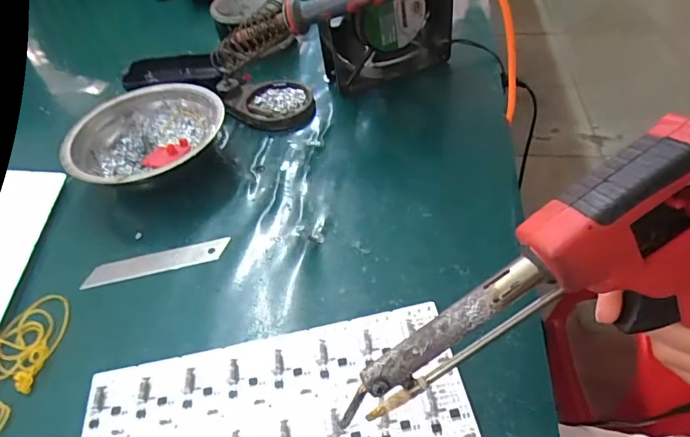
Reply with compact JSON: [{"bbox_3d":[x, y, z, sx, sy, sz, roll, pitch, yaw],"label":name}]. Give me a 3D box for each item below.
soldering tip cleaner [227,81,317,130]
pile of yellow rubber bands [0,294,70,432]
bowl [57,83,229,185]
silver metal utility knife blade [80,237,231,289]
[{"bbox_3d":[-0.071,-0.112,0.448,0.086,0.012,0.068,13,50,18],"label":"soldering tip cleaner"},{"bbox_3d":[-0.198,0.084,0.285,0.041,0.008,0.089,-10,47,-3],"label":"pile of yellow rubber bands"},{"bbox_3d":[-0.169,-0.065,0.398,0.124,0.037,0.124,-3,47,4],"label":"bowl"},{"bbox_3d":[-0.133,0.029,0.330,0.098,0.004,0.019,-12,47,-4],"label":"silver metal utility knife blade"}]

